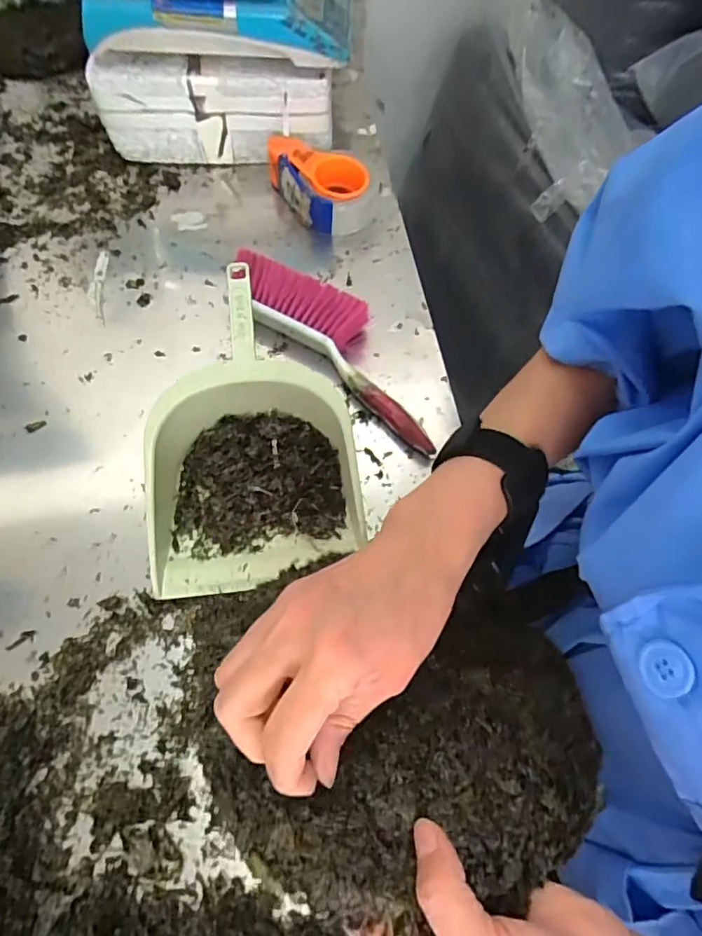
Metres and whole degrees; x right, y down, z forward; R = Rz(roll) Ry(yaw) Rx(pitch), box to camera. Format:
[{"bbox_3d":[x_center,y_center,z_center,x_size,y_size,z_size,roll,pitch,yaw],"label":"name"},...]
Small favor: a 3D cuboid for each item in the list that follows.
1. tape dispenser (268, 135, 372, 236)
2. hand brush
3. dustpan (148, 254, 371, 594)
[{"bbox_3d":[-0.040,-0.416,0.801,0.121,0.063,0.153,-24,67,-12],"label":"tape dispenser"},{"bbox_3d":[-0.010,-0.156,0.678,0.325,0.062,0.091,40,70,16],"label":"hand brush"},{"bbox_3d":[-0.114,-0.046,0.609,0.224,0.103,0.335,-7,65,-5],"label":"dustpan"}]

